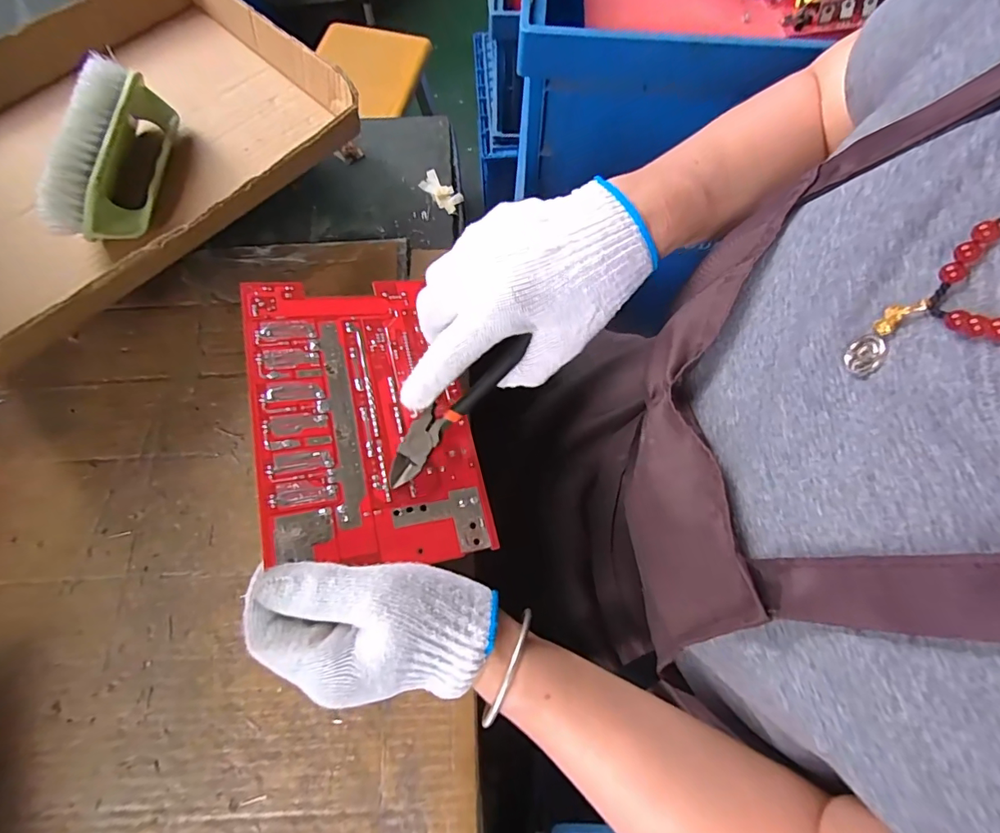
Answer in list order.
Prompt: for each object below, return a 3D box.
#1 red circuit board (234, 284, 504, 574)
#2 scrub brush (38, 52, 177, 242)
[{"bbox_3d":[-0.086,-0.004,0.307,0.126,0.004,0.192,-7,68,-22],"label":"red circuit board"},{"bbox_3d":[-0.255,-0.179,0.325,0.039,0.050,0.132,3,68,1],"label":"scrub brush"}]

